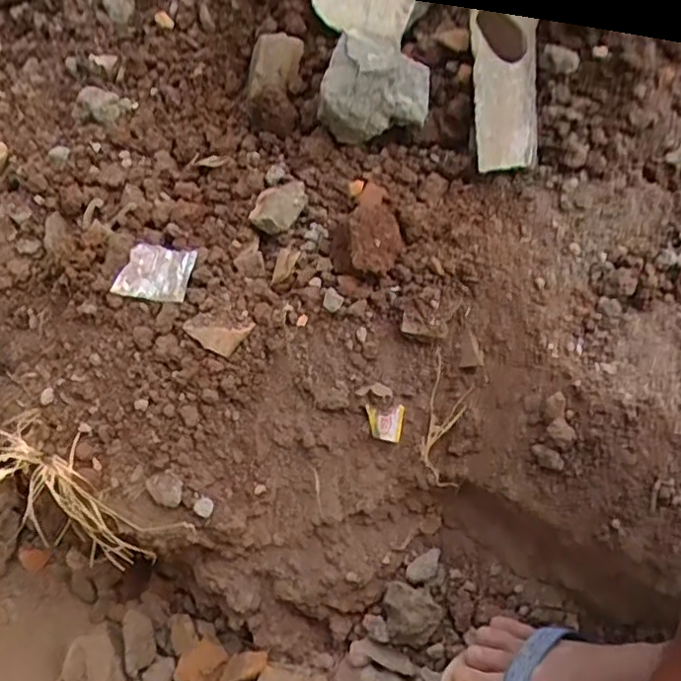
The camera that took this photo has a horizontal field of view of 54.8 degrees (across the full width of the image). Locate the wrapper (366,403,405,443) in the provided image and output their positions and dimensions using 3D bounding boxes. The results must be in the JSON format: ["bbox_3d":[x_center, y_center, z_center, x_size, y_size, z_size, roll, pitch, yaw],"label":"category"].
[{"bbox_3d":[0.040,0.074,0.600,0.034,0.007,0.033,9,91,2],"label":"wrapper"}]

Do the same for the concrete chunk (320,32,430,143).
[{"bbox_3d":[0.037,-0.259,0.680,0.105,0.077,0.075,8,51,11],"label":"concrete chunk"}]

